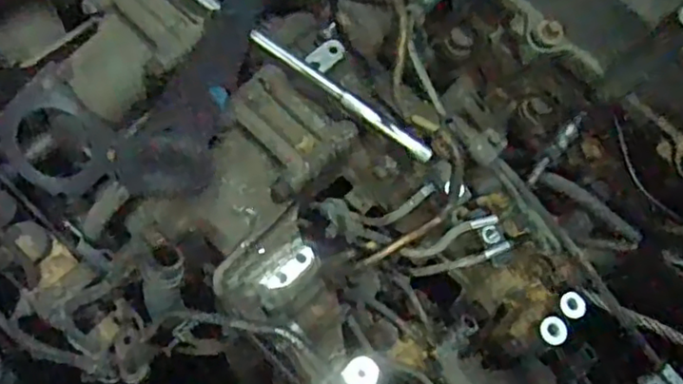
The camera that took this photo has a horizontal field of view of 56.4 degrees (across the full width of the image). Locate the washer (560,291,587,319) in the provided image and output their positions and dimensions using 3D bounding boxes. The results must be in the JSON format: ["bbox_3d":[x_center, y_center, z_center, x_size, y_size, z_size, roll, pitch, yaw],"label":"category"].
[{"bbox_3d":[0.199,0.097,0.547,0.020,0.008,0.023,-22,82,11],"label":"washer"}]

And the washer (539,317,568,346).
[{"bbox_3d":[0.178,0.116,0.533,0.021,0.005,0.024,-17,84,25],"label":"washer"}]

